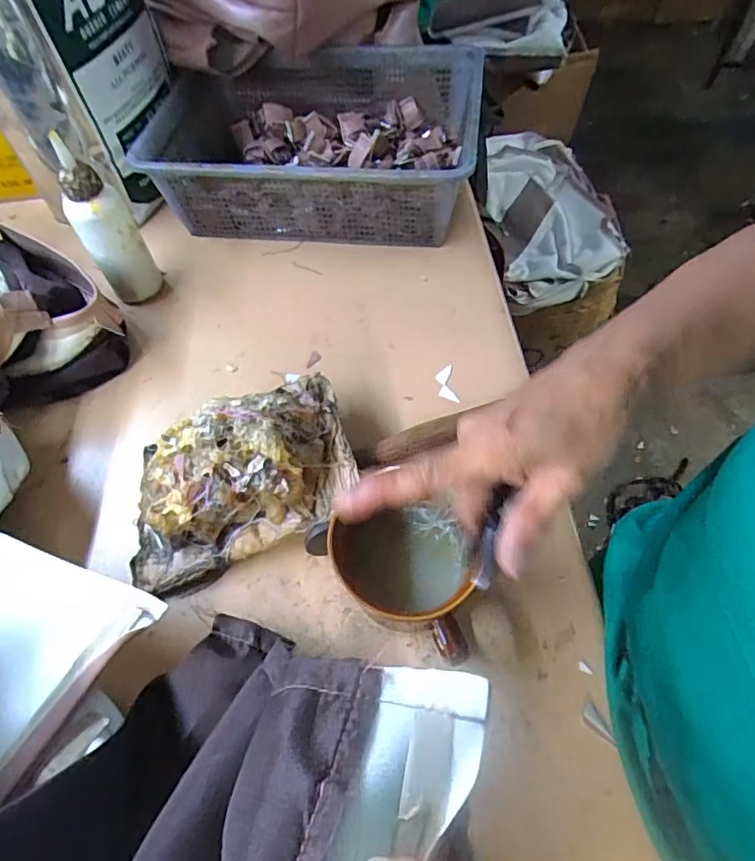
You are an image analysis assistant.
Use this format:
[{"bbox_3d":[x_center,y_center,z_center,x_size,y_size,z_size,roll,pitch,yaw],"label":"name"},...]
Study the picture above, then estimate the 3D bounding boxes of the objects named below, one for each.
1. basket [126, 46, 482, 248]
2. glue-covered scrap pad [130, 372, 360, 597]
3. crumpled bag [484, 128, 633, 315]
[{"bbox_3d":[-0.060,-0.284,0.531,0.305,0.094,0.220,5,58,7],"label":"basket"},{"bbox_3d":[-0.096,0.026,0.348,0.157,0.077,0.108,-19,58,-8],"label":"glue-covered scrap pad"},{"bbox_3d":[0.359,-0.438,1.075,0.256,0.088,0.437,-4,57,2],"label":"crumpled bag"}]

